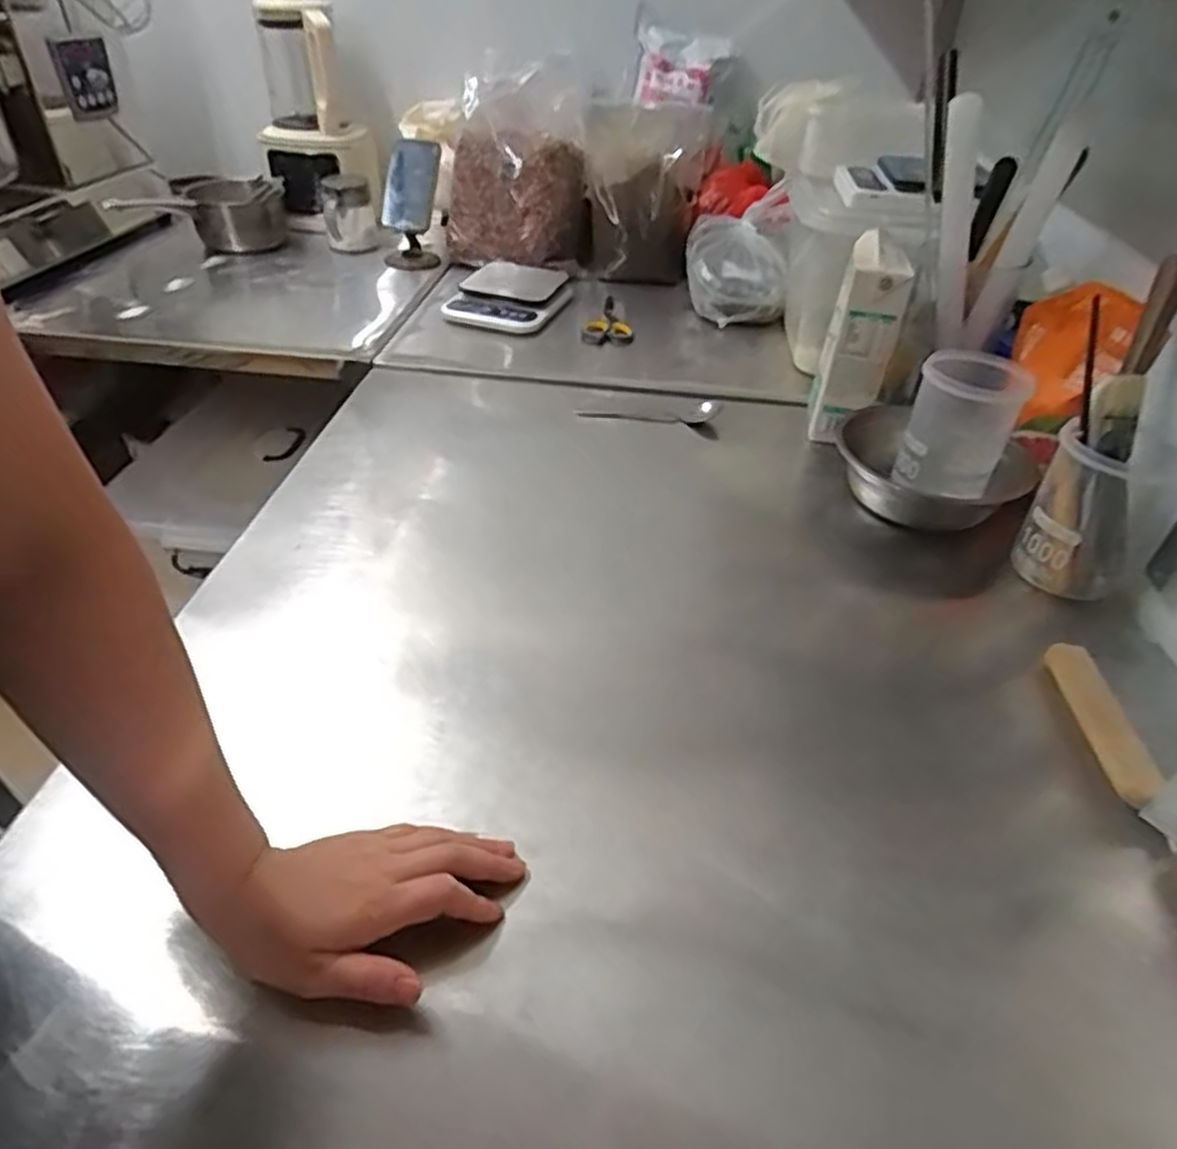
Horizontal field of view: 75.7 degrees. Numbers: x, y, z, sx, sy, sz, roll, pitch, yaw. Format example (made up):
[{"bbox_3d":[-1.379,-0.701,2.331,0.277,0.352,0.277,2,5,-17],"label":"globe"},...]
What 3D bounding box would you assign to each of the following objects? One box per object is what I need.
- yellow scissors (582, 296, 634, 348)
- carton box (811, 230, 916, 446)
[{"bbox_3d":[0.026,-0.383,1.126,0.070,0.019,0.185,2,40,-3],"label":"yellow scissors"},{"bbox_3d":[0.289,-0.248,0.815,0.066,0.197,0.079,12,40,9],"label":"carton box"}]

